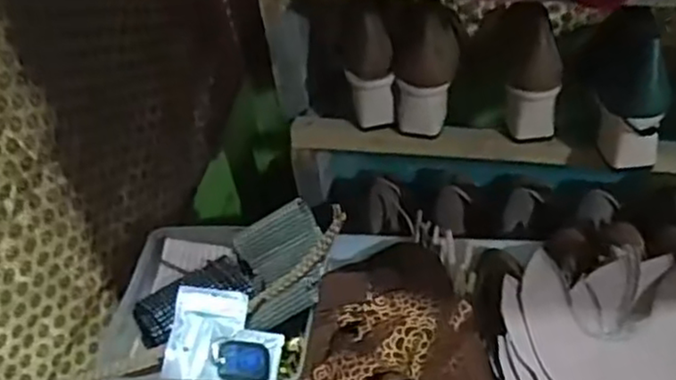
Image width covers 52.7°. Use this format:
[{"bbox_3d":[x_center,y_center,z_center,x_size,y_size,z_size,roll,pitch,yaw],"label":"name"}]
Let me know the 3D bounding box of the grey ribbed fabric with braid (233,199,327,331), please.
[{"bbox_3d":[-0.053,0.073,0.697,0.097,0.053,0.123,-14,45,-7],"label":"grey ribbed fabric with braid"}]

